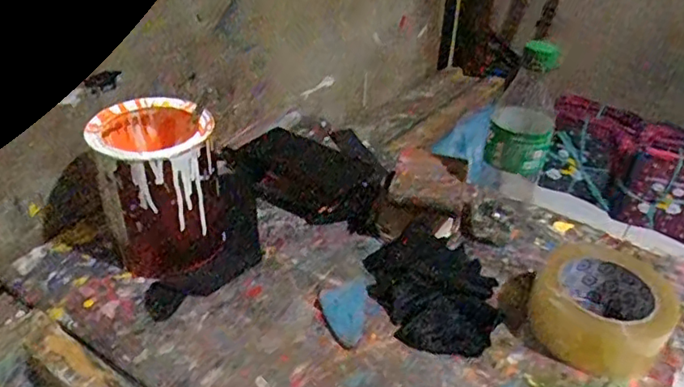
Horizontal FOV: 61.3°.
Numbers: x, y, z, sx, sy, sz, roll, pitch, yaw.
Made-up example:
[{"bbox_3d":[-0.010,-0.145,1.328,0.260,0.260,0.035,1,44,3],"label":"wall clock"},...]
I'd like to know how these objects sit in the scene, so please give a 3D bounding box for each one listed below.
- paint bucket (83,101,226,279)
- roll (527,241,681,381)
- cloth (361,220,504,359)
[{"bbox_3d":[-0.172,-0.007,0.559,0.106,0.139,0.110,3,36,-2],"label":"paint bucket"},{"bbox_3d":[0.235,0.097,0.515,0.105,0.052,0.123,32,44,33],"label":"roll"},{"bbox_3d":[0.088,0.086,0.547,0.109,0.024,0.147,-13,39,-22],"label":"cloth"}]

